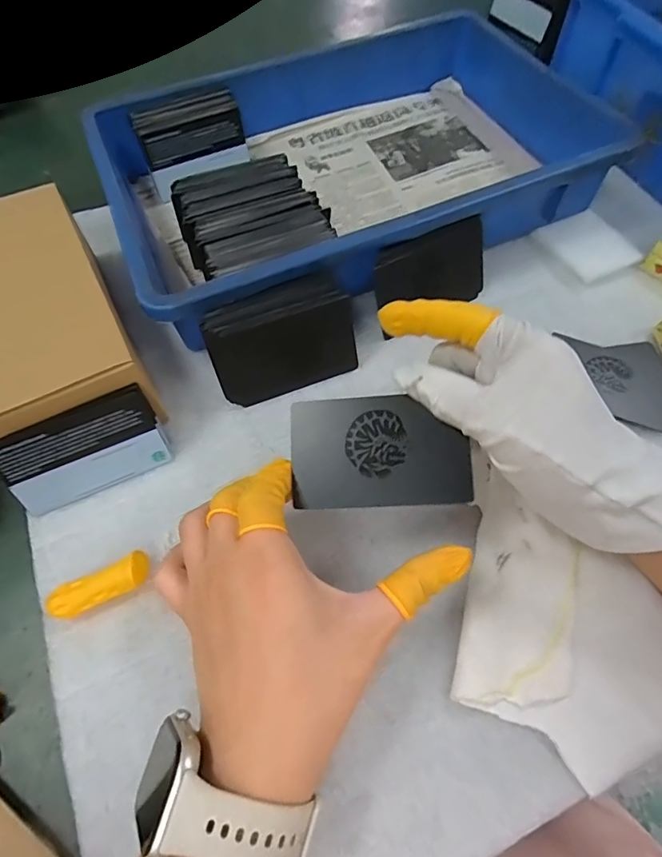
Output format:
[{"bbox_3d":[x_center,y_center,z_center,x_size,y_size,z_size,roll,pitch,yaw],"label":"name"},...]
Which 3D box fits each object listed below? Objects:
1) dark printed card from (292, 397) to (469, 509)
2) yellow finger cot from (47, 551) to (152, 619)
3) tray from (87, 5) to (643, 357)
[{"bbox_3d":[0.022,0.011,0.235,0.084,0.004,0.053,-4,78,10],"label":"dark printed card"},{"bbox_3d":[-0.122,0.084,0.258,0.051,0.021,0.018,-22,63,-11],"label":"yellow finger cot"},{"bbox_3d":[0.011,-0.217,0.397,0.363,0.065,0.254,-21,63,-11],"label":"tray"}]

